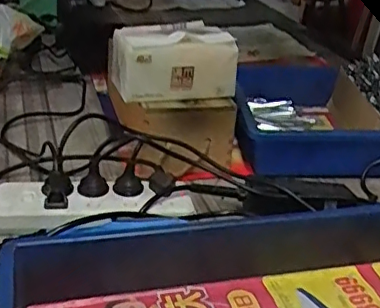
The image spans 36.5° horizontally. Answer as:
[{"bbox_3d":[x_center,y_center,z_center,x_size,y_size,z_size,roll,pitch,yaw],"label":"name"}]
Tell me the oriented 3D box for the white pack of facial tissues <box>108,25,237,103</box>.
[{"bbox_3d":[-0.021,-0.118,0.761,0.160,0.081,0.052,-6,31,-17],"label":"white pack of facial tissues"}]

